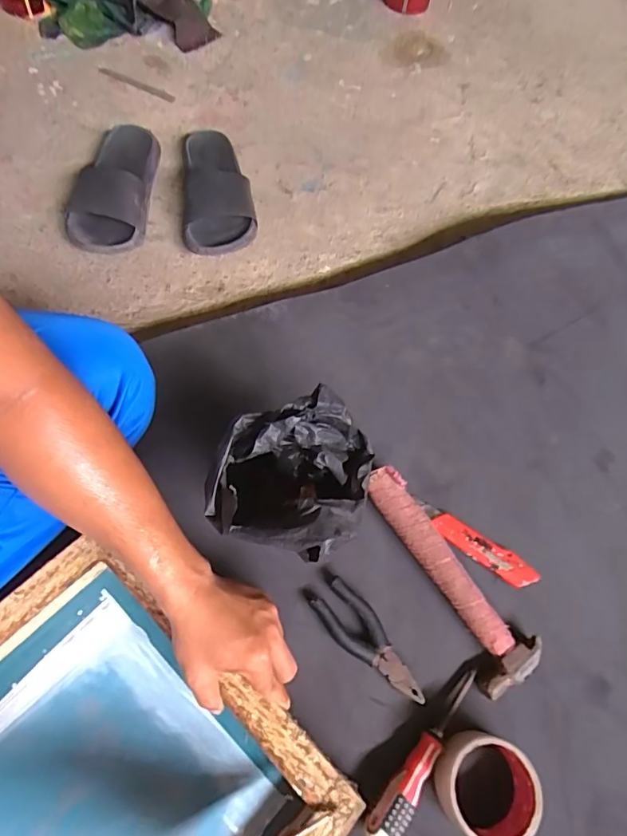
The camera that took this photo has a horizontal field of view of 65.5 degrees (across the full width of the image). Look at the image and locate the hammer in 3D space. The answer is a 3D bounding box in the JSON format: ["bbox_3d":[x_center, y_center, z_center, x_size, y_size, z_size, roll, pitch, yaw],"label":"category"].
[{"bbox_3d":[0.149,0.176,0.552,0.076,0.033,0.257,-30,70,-17],"label":"hammer"}]

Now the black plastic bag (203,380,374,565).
[{"bbox_3d":[-0.022,0.073,0.493,0.137,0.190,0.136,18,64,5],"label":"black plastic bag"}]

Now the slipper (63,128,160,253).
[{"bbox_3d":[-0.318,-0.372,0.768,0.116,0.100,0.256,4,65,-4],"label":"slipper"}]

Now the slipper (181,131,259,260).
[{"bbox_3d":[-0.162,-0.378,0.812,0.116,0.057,0.266,-5,65,-6],"label":"slipper"}]

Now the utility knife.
[{"bbox_3d":[0.191,0.150,0.572,0.152,0.007,0.035,32,66,11],"label":"utility knife"}]

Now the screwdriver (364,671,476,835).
[{"bbox_3d":[0.114,0.332,0.479,0.031,0.026,0.178,40,68,15],"label":"screwdriver"}]

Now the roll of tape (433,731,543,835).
[{"bbox_3d":[0.165,0.352,0.465,0.089,0.045,0.086,1,64,-3],"label":"roll of tape"}]

